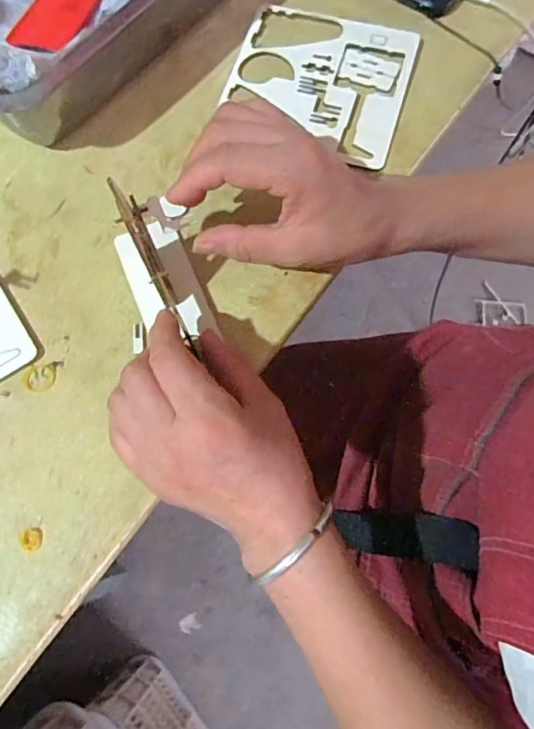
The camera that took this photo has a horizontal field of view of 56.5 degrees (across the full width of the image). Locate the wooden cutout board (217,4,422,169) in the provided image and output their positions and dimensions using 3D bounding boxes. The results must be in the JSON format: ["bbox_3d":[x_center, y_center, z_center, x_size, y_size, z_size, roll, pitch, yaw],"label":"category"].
[{"bbox_3d":[0.043,-0.236,0.409,0.143,0.007,0.139,17,72,6],"label":"wooden cutout board"}]

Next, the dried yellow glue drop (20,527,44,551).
[{"bbox_3d":[-0.141,0.104,0.296,0.013,0.004,0.013,4,71,2],"label":"dried yellow glue drop"}]

